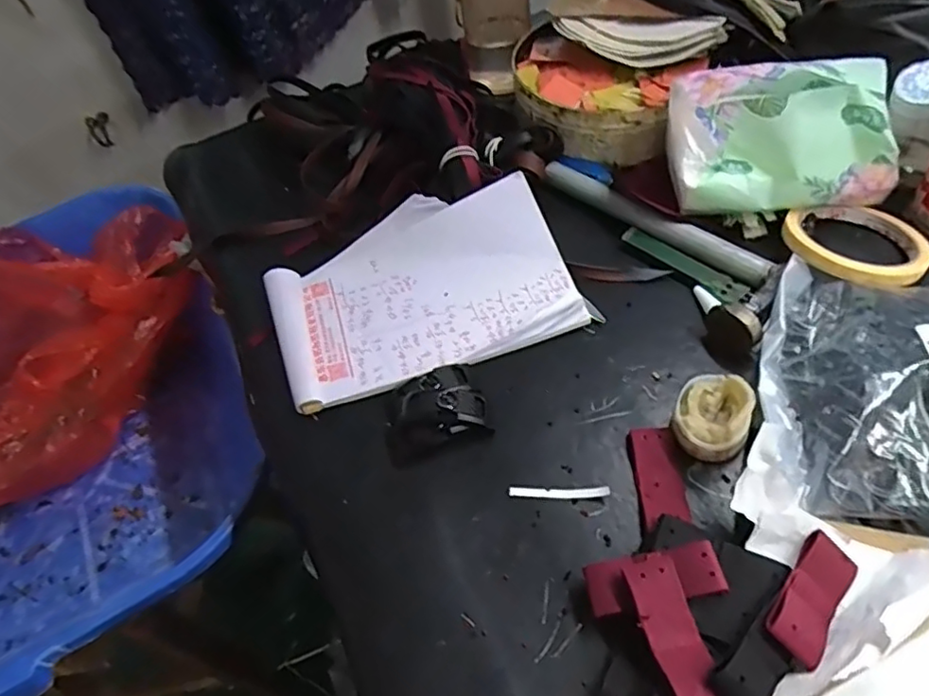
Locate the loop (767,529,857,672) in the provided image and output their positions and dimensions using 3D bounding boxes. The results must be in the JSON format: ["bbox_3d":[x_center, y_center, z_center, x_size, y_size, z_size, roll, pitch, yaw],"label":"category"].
[{"bbox_3d":[0.168,0.119,0.290,0.028,0.007,0.067,43,54,8],"label":"loop"}]

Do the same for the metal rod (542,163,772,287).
[{"bbox_3d":[0.145,-0.101,0.468,0.024,0.013,0.195,-42,57,-19],"label":"metal rod"}]

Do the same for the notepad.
[{"bbox_3d":[-0.038,-0.049,0.448,0.217,0.044,0.145,-20,52,-4],"label":"notepad"}]

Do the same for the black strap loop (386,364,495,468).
[{"bbox_3d":[-0.022,0.038,0.396,0.066,0.021,0.060,-20,52,-4],"label":"black strap loop"}]

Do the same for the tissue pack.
[{"bbox_3d":[0.226,-0.152,0.434,0.154,0.102,0.059,1,20,15],"label":"tissue pack"}]

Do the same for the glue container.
[{"bbox_3d":[0.146,0.042,0.359,0.040,0.043,0.048,17,58,18],"label":"glue container"}]

